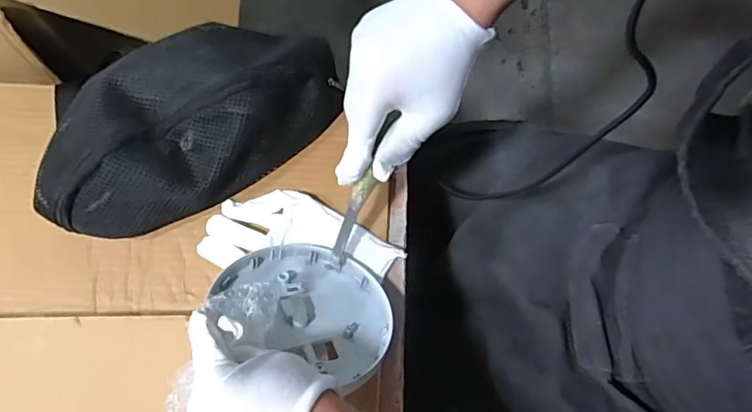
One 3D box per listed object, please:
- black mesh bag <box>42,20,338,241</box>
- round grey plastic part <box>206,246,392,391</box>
[{"bbox_3d":[-0.173,-0.080,0.440,0.273,0.068,0.152,-34,74,-9],"label":"black mesh bag"},{"bbox_3d":[-0.054,0.077,0.381,0.132,0.029,0.116,21,30,-1],"label":"round grey plastic part"}]

